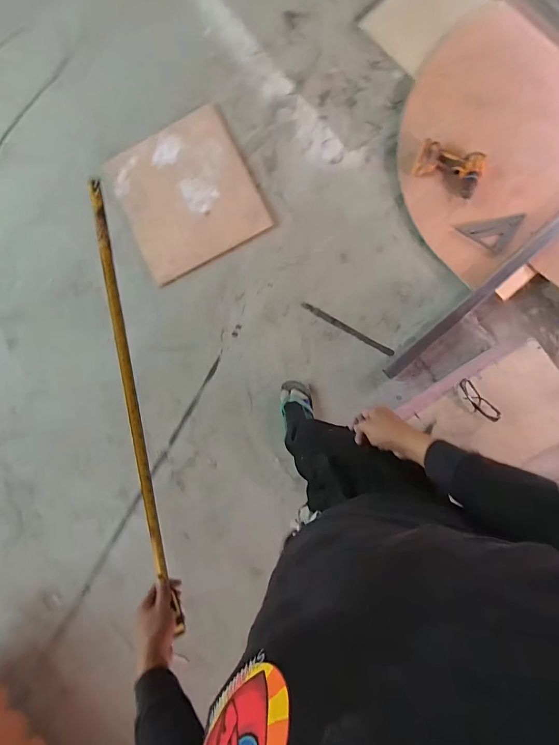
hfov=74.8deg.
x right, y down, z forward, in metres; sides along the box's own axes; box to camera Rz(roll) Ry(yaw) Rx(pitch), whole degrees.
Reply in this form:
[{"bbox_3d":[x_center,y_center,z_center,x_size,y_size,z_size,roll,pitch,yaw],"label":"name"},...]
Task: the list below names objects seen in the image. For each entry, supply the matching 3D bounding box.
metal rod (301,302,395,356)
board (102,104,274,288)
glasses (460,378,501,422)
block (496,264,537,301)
[{"bbox_3d":[0.254,-0.165,1.376,0.385,0.012,0.024,30,92,4],"label":"metal rod"},{"bbox_3d":[-0.360,-0.701,1.450,0.513,0.027,0.530,-27,92,4],"label":"board"},{"bbox_3d":[0.585,0.084,1.073,0.051,0.031,0.146,-44,85,3],"label":"glasses"},{"bbox_3d":[0.846,-0.321,1.312,0.144,0.020,0.053,-41,87,3],"label":"block"}]

